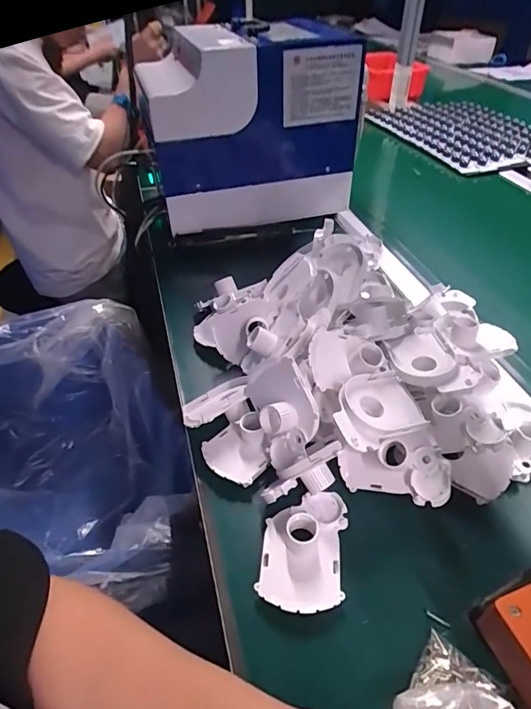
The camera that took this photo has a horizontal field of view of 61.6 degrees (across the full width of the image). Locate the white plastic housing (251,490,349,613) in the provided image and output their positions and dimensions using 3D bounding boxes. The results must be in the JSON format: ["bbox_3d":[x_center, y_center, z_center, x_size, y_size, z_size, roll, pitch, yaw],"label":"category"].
[{"bbox_3d":[0.033,0.161,0.382,0.068,0.028,0.101,7,43,8],"label":"white plastic housing"}]

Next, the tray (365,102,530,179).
[{"bbox_3d":[0.513,-0.555,1.114,0.337,0.027,0.488,-18,45,-17],"label":"tray"}]

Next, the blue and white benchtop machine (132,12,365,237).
[{"bbox_3d":[-0.027,-0.376,0.751,0.313,0.278,0.227,-11,44,-10],"label":"blue and white benchtop machine"}]

